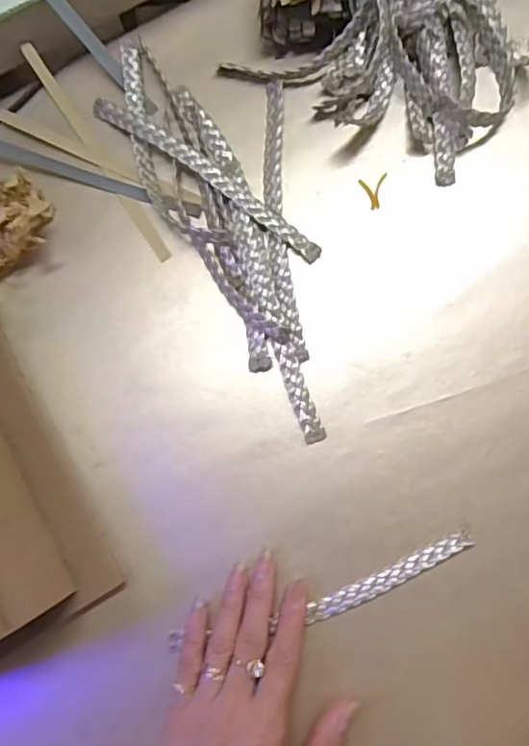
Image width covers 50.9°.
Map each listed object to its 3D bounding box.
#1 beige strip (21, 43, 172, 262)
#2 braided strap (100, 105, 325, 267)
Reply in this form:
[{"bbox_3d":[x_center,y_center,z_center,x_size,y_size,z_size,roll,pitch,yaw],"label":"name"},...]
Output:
[{"bbox_3d":[-0.119,-0.155,0.386,0.010,0.010,0.188,-34,80,-1],"label":"beige strip"},{"bbox_3d":[-0.040,-0.133,0.370,0.187,0.014,0.013,36,86,9],"label":"braided strap"}]

